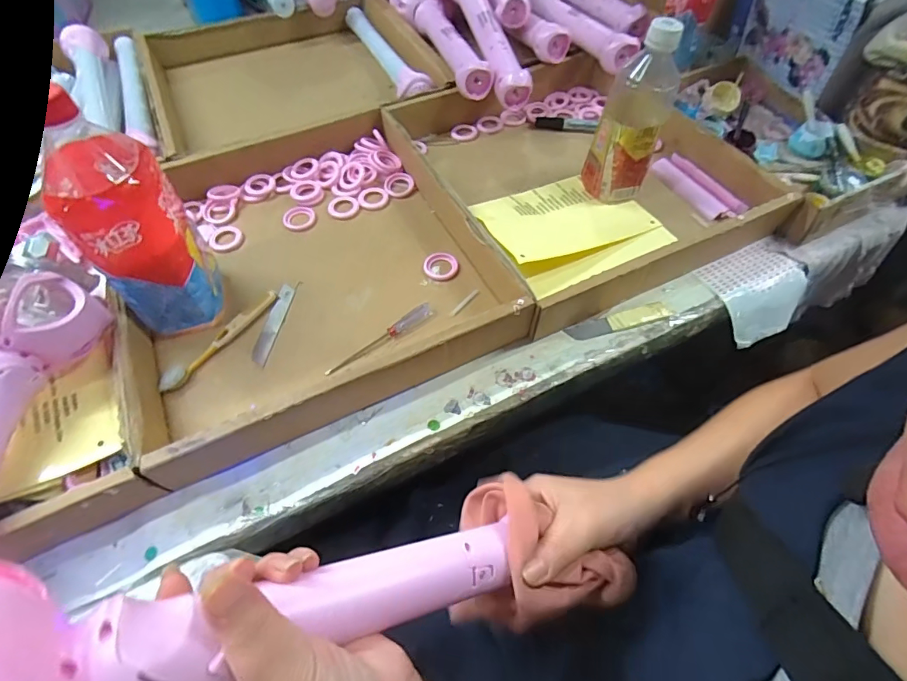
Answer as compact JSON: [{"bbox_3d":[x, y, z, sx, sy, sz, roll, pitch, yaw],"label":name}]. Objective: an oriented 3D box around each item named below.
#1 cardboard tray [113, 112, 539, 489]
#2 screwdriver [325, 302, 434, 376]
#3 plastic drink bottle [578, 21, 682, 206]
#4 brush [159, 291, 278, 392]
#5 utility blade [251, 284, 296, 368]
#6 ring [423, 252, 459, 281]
[{"bbox_3d":[-0.160,-0.092,0.495,0.340,0.058,0.372,-22,59,-15],"label":"cardboard tray"},{"bbox_3d":[-0.073,-0.004,0.459,0.119,0.009,0.017,-30,62,-19],"label":"screwdriver"},{"bbox_3d":[0.197,-0.239,0.510,0.064,0.176,0.059,-12,57,-9],"label":"plastic drink bottle"},{"bbox_3d":[-0.228,-0.002,0.459,0.018,0.012,0.136,31,61,18],"label":"brush"},{"bbox_3d":[-0.182,-0.019,0.474,0.016,0.004,0.099,12,55,-7],"label":"utility blade"},{"bbox_3d":[-0.014,-0.082,0.514,0.038,0.010,0.036,0,56,-1],"label":"ring"}]

